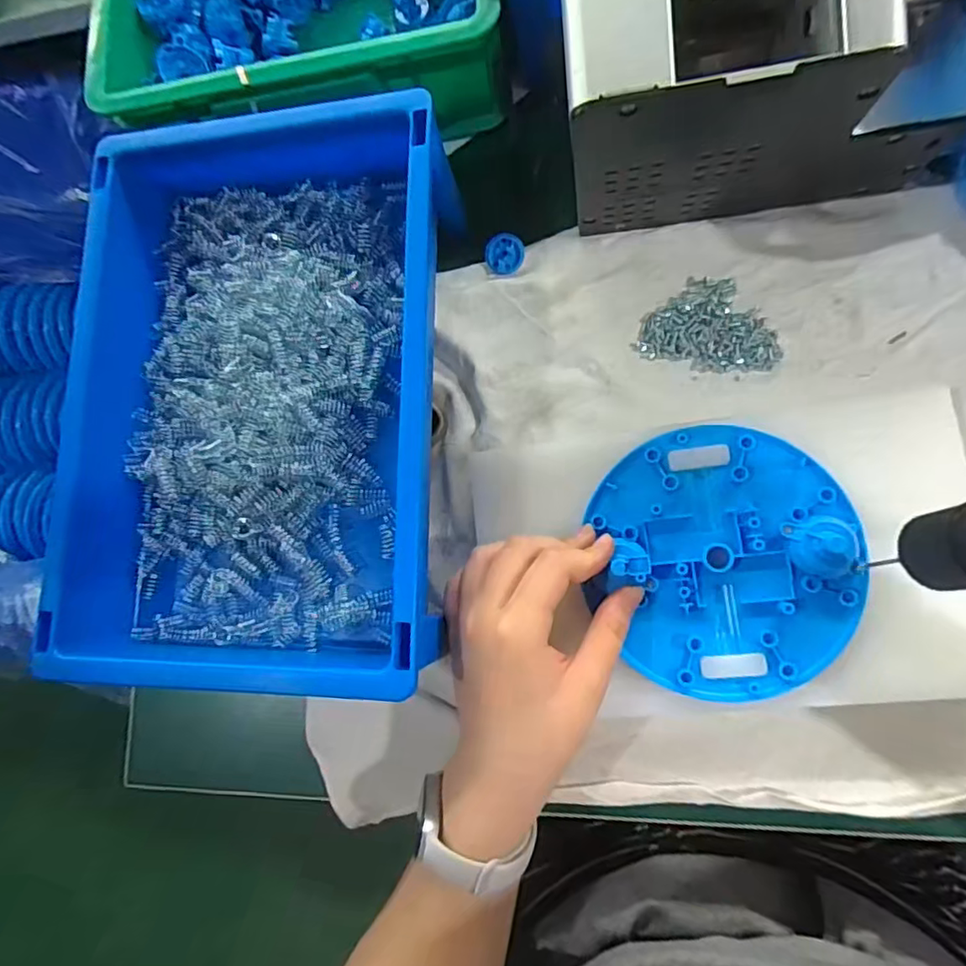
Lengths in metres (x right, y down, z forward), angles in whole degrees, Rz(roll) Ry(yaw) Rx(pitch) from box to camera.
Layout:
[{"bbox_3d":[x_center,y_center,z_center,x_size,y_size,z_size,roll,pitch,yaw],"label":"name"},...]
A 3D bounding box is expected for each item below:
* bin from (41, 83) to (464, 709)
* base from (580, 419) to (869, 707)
[{"bbox_3d":[-0.124,-0.054,0.339,0.210,0.073,0.334,0,83,8],"label":"bin"},{"bbox_3d":[0.120,0.038,0.298,0.124,0.027,0.132,0,85,5],"label":"base"}]

